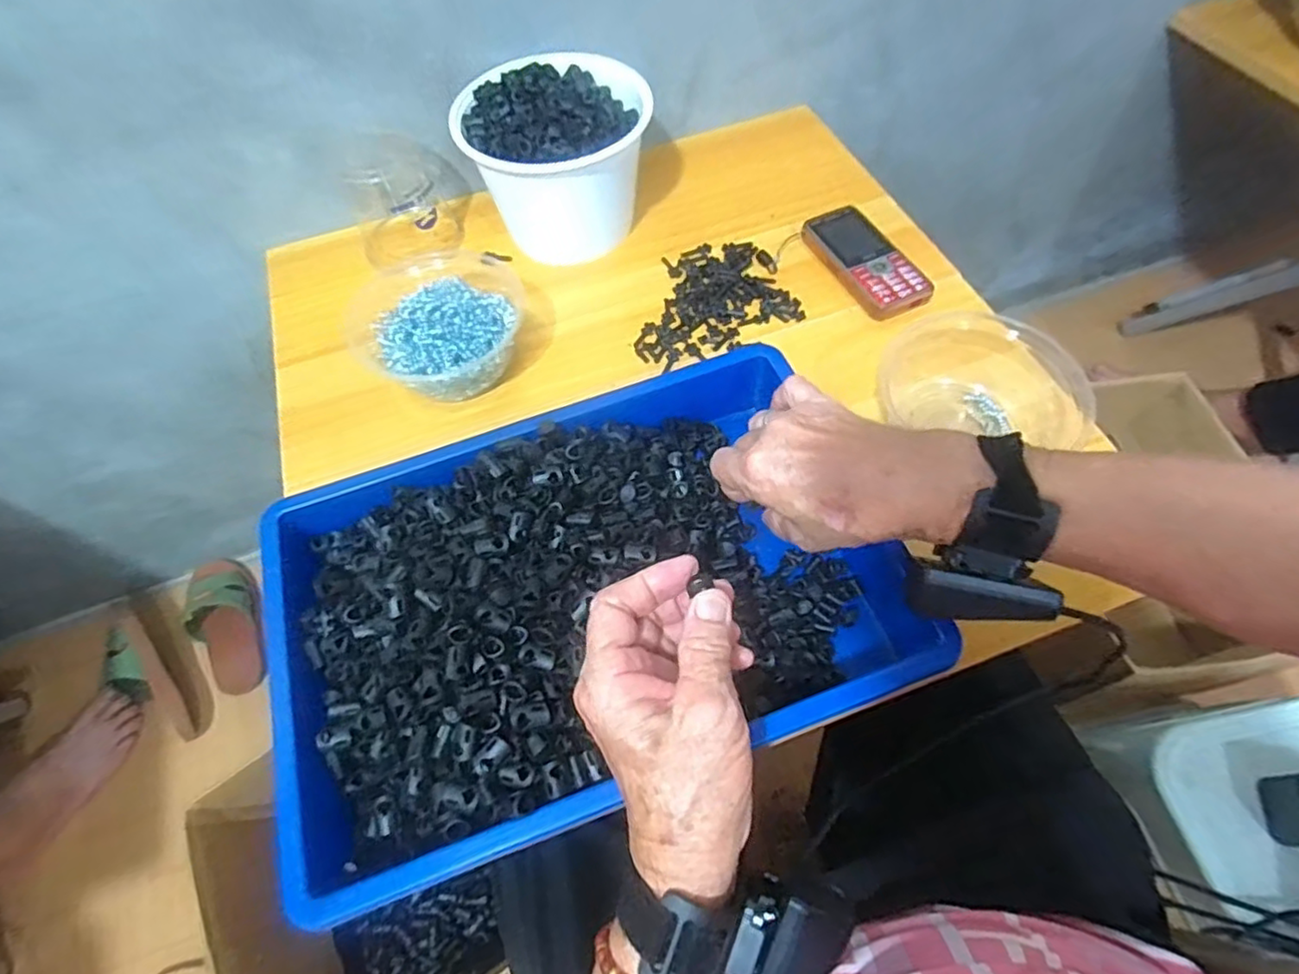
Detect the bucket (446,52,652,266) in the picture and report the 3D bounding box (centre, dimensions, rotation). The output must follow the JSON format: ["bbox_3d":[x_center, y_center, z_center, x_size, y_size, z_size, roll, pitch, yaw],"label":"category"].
[{"bbox_3d":[-0.082,-0.299,0.587,0.158,0.116,0.135,-14,61,-4],"label":"bucket"}]

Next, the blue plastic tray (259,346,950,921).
[{"bbox_3d":[-0.032,0.056,0.403,0.382,0.080,0.257,-20,61,-8],"label":"blue plastic tray"}]

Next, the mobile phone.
[{"bbox_3d":[0.193,-0.203,0.569,0.059,0.017,0.128,-24,62,-10],"label":"mobile phone"}]

